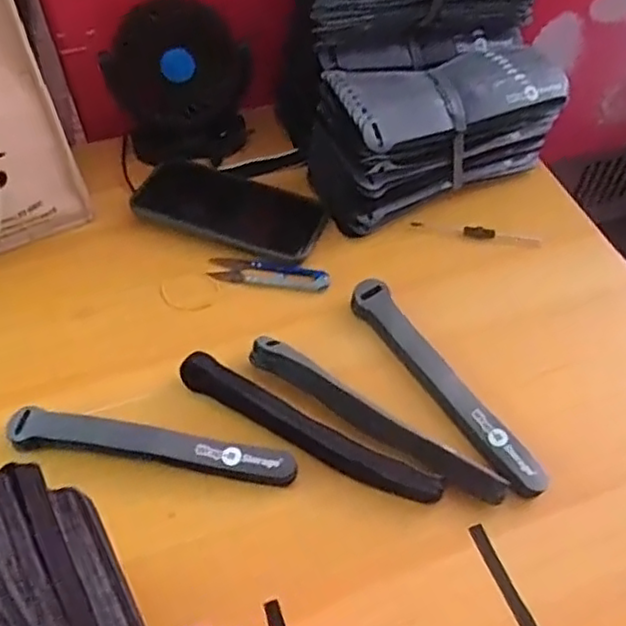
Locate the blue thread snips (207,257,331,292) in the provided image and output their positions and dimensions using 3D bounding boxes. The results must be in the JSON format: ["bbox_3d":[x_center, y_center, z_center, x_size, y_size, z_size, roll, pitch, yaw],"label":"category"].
[{"bbox_3d":[-0.036,-0.033,0.554,0.100,0.007,0.024,8,55,4],"label":"blue thread snips"}]

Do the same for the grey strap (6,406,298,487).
[{"bbox_3d":[-0.108,0.092,0.454,0.192,0.019,0.028,9,55,5],"label":"grey strap"}]

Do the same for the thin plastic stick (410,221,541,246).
[{"bbox_3d":[0.142,-0.071,0.583,0.109,0.004,0.014,8,56,5],"label":"thin plastic stick"}]

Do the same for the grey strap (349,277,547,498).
[{"bbox_3d":[0.091,0.051,0.487,0.027,0.023,0.196,-26,59,-19],"label":"grey strap"}]

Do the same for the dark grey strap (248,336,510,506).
[{"bbox_3d":[0.040,0.071,0.460,0.196,0.014,0.023,30,59,18],"label":"dark grey strap"}]

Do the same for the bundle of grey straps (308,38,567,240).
[{"bbox_3d":[0.104,-0.167,0.593,0.214,0.095,0.107,-22,58,-17],"label":"bundle of grey straps"}]

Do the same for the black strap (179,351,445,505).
[{"bbox_3d":[-0.006,0.077,0.456,0.194,0.015,0.024,25,57,15],"label":"black strap"}]

